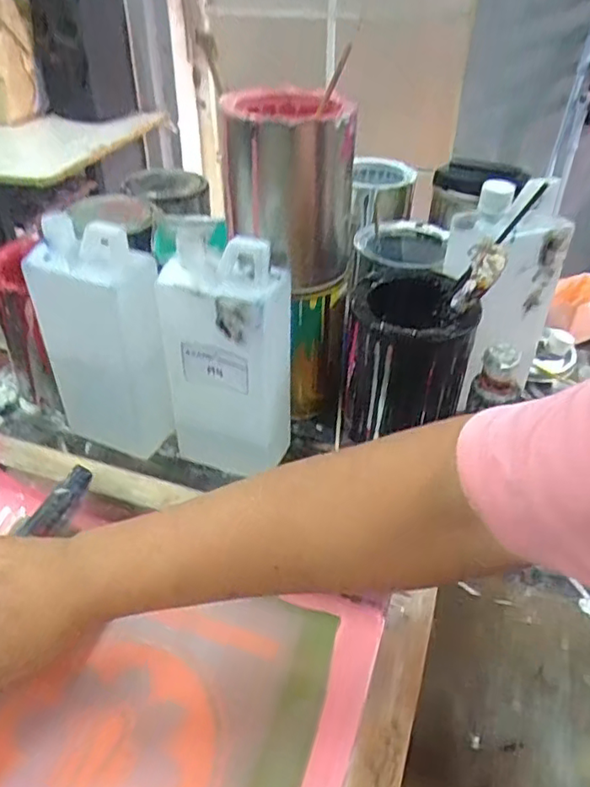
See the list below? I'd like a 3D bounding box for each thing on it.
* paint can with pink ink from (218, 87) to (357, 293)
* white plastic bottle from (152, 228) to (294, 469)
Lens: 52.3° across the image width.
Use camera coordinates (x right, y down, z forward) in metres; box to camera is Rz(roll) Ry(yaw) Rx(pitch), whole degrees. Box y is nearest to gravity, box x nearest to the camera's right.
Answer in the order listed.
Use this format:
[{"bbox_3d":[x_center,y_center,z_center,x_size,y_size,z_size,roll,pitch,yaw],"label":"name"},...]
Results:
[{"bbox_3d":[-0.007,-0.175,0.497,0.097,0.123,0.096,1,38,-1],"label":"paint can with pink ink"},{"bbox_3d":[-0.057,-0.027,0.513,0.106,0.210,0.055,10,39,11],"label":"white plastic bottle"}]

